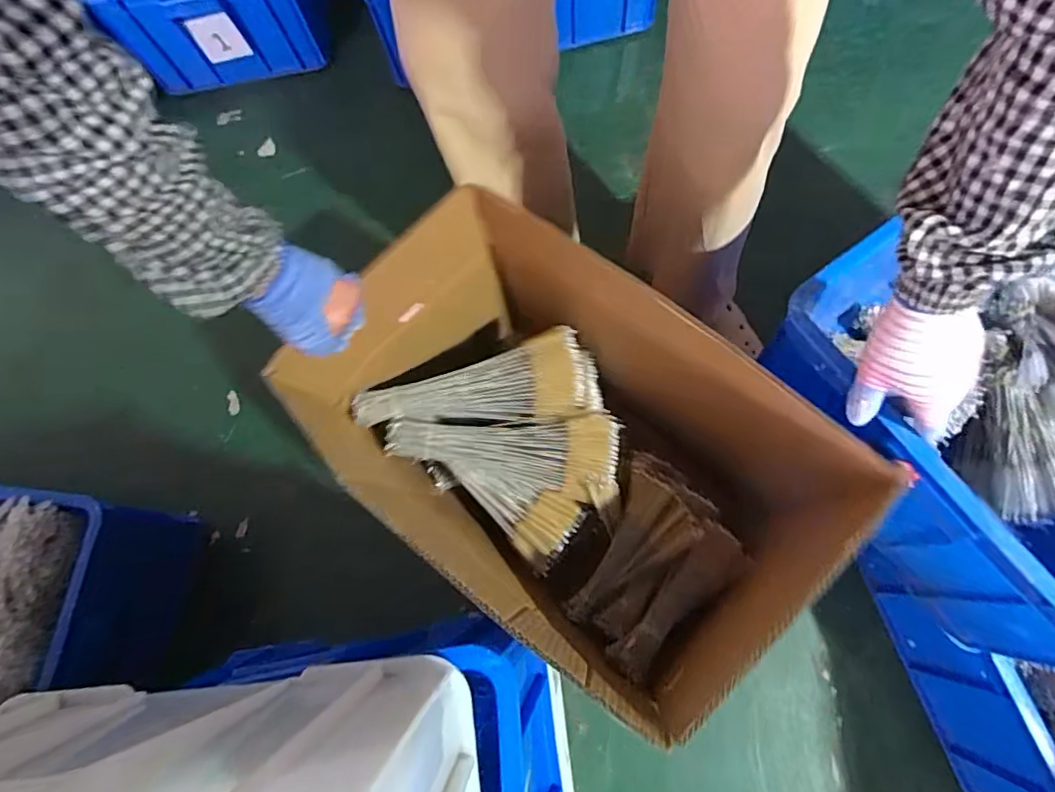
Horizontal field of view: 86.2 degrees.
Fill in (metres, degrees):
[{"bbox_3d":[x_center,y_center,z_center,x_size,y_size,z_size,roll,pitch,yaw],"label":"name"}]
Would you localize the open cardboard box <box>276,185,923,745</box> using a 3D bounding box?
[{"bbox_3d":[0.046,0.063,0.693,0.519,0.344,0.308,40,77,13],"label":"open cardboard box"}]

